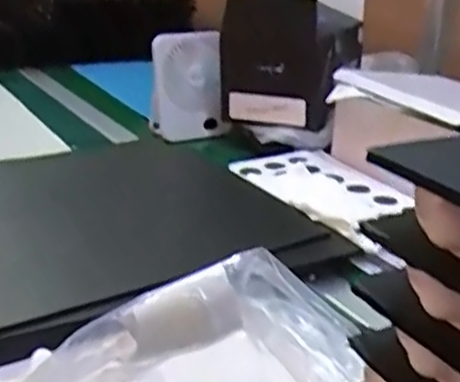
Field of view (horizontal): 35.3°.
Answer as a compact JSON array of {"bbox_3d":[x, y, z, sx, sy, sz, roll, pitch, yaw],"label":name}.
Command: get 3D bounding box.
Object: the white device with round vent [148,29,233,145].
[{"bbox_3d":[-0.062,-0.155,1.081,0.109,0.163,0.025,-9,24,-30],"label":"white device with round vent"}]

